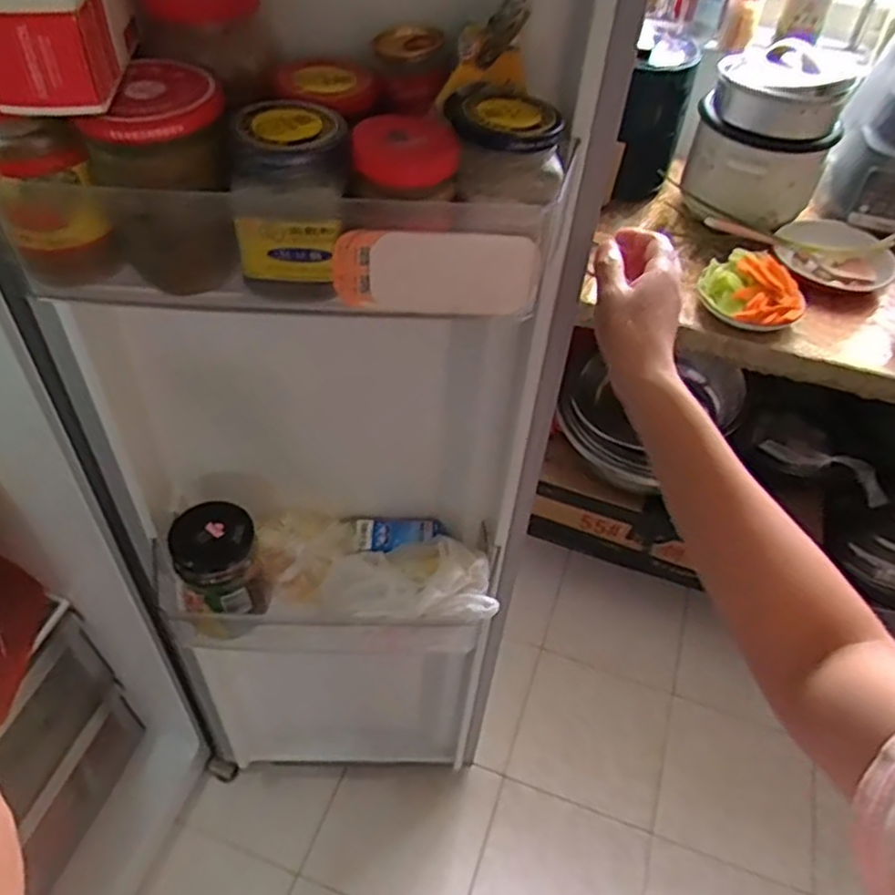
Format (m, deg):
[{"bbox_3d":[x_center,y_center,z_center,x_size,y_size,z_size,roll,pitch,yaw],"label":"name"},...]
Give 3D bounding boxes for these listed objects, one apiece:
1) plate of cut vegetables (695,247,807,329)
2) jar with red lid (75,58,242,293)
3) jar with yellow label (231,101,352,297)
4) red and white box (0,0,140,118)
[{"bbox_3d":[0.506,-0.264,1.208,0.170,0.065,0.139,22,49,15],"label":"plate of cut vegetables"},{"bbox_3d":[-0.177,-0.162,0.452,0.086,0.117,0.086,-12,49,-15],"label":"jar with red lid"},{"bbox_3d":[-0.096,-0.155,0.458,0.072,0.098,0.062,3,47,-1],"label":"jar with yellow label"},{"bbox_3d":[-0.211,-0.232,0.394,0.059,0.054,0.116,-4,48,-8],"label":"red and white box"}]

